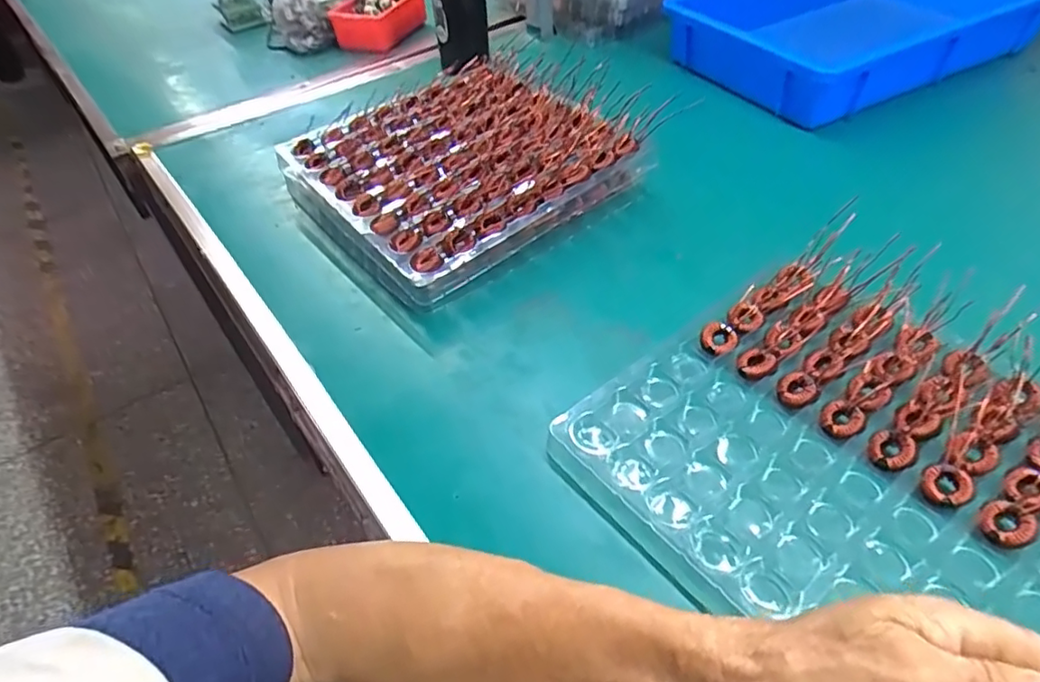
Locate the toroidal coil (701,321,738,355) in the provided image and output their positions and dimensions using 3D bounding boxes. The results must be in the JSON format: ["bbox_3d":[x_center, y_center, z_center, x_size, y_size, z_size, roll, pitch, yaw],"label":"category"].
[{"bbox_3d":[0.154,-0.003,0.458,0.026,0.008,0.025,11,49,14],"label":"toroidal coil"}]

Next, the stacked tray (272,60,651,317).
[{"bbox_3d":[-0.070,-0.179,0.618,0.284,0.064,0.276,-32,53,-23],"label":"stacked tray"}]

